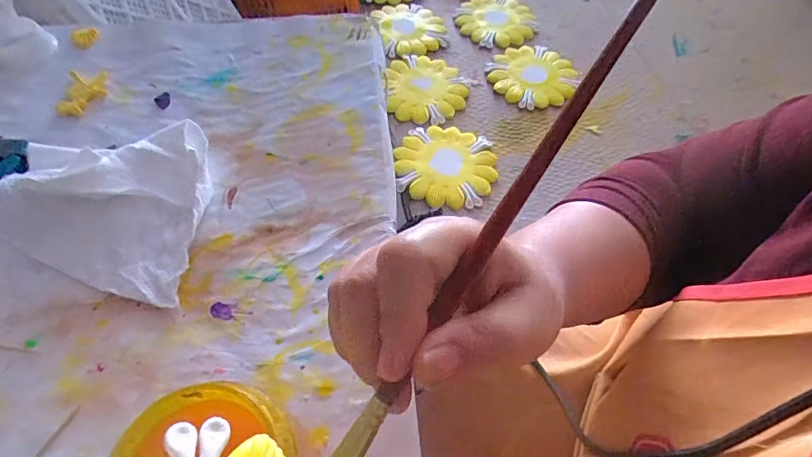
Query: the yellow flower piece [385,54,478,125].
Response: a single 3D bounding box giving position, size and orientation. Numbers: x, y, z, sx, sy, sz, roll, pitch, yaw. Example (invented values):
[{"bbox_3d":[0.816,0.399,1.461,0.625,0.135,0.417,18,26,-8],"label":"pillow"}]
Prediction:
[{"bbox_3d":[0.027,-0.192,0.643,0.125,0.015,0.124,12,59,6],"label":"yellow flower piece"}]

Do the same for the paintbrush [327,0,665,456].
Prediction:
[{"bbox_3d":[0.040,-0.011,0.164,0.011,0.007,0.281,33,83,17],"label":"paintbrush"}]

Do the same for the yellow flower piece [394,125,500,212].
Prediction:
[{"bbox_3d":[0.048,-0.080,0.563,0.121,0.012,0.123,1,59,-1],"label":"yellow flower piece"}]

